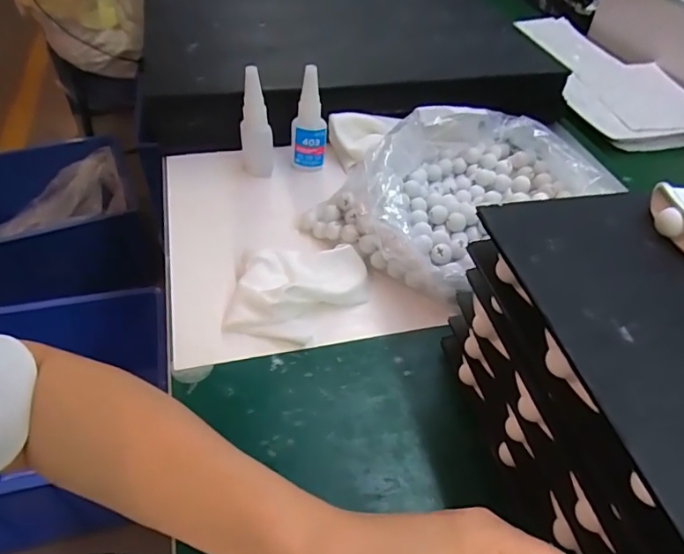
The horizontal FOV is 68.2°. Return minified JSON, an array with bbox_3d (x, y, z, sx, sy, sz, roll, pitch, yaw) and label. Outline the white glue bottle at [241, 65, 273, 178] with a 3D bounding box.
[{"bbox_3d":[-0.082,-0.147,0.476,0.028,0.109,0.029,-7,47,-11],"label":"white glue bottle"}]

